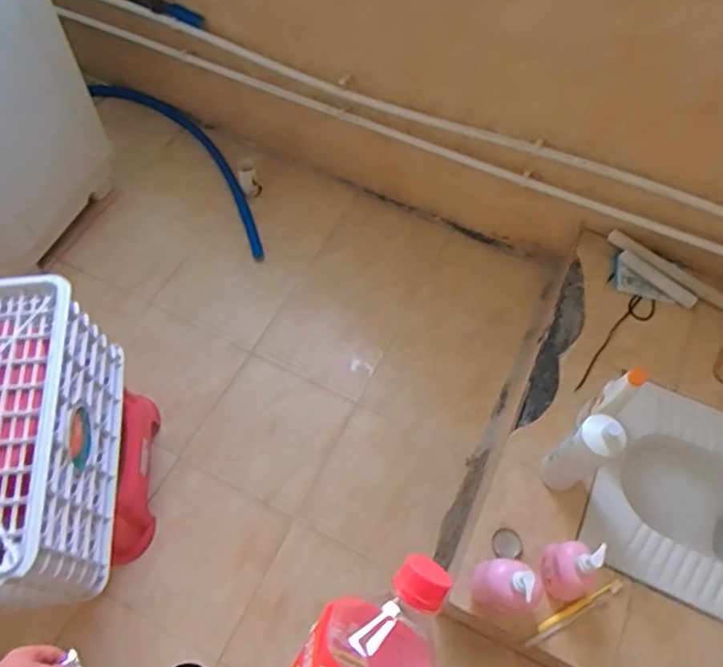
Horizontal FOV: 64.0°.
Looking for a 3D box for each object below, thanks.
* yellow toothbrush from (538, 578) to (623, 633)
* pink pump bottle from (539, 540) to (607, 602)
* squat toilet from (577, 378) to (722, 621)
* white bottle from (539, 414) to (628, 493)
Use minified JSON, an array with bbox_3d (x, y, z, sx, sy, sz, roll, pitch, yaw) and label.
[{"bbox_3d":[0.393,0.482,1.029,0.177,0.021,0.018,-21,63,-12],"label":"yellow toothbrush"},{"bbox_3d":[0.359,0.398,0.983,0.079,0.188,0.092,-21,65,-13],"label":"pink pump bottle"},{"bbox_3d":[0.732,0.389,1.204,0.522,0.206,0.423,27,64,12],"label":"squat toilet"},{"bbox_3d":[0.383,0.223,1.034,0.084,0.265,0.078,-34,68,-18],"label":"white bottle"}]

